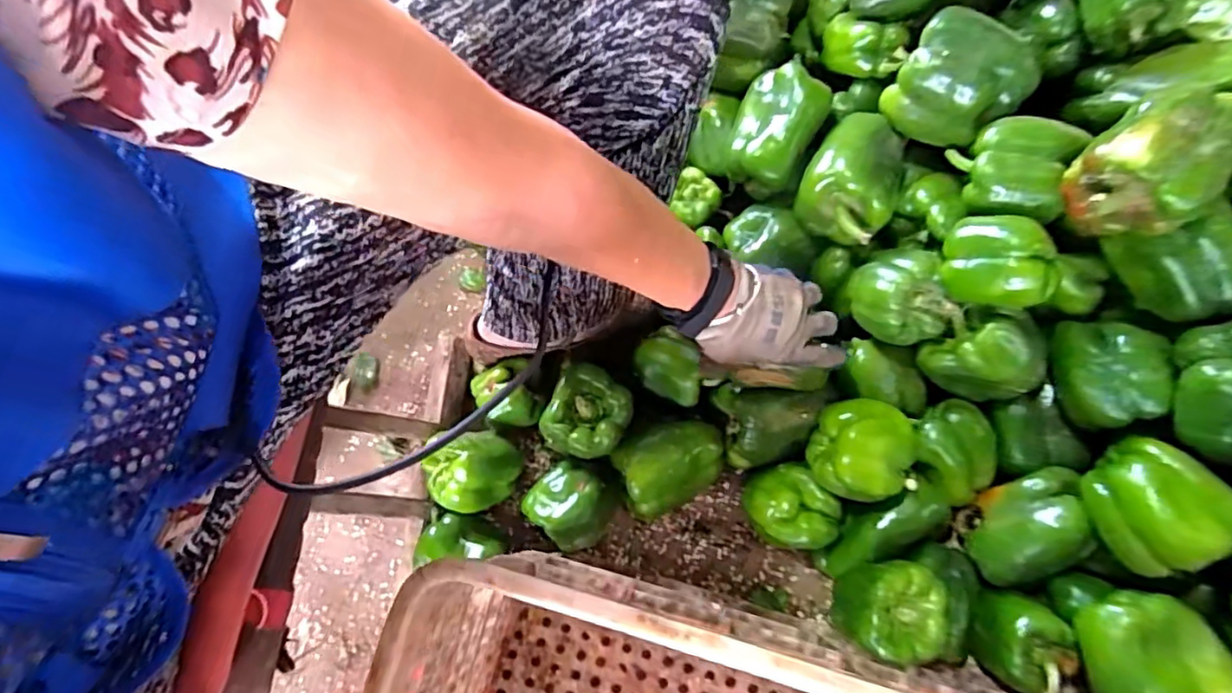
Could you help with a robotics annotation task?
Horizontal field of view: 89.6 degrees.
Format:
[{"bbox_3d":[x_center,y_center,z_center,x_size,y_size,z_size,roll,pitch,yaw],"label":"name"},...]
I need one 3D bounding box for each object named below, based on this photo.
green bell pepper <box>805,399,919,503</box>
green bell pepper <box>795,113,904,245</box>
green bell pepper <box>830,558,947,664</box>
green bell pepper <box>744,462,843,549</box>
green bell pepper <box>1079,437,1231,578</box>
[{"bbox_3d":[0.224,0.093,0.566,0.077,0.069,0.087,22,75,5],"label":"green bell pepper"},{"bbox_3d":[0.237,-0.167,0.607,0.085,0.070,0.121,32,76,8],"label":"green bell pepper"},{"bbox_3d":[0.232,0.227,0.535,0.093,0.066,0.077,-4,74,-2],"label":"green bell pepper"},{"bbox_3d":[0.168,0.163,0.621,0.073,0.087,0.086,-36,77,-10],"label":"green bell pepper"},{"bbox_3d":[0.435,0.129,0.509,0.068,0.091,0.102,-13,75,-4],"label":"green bell pepper"}]

